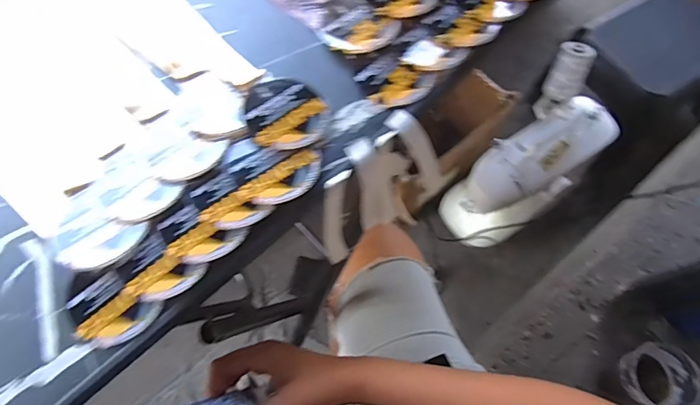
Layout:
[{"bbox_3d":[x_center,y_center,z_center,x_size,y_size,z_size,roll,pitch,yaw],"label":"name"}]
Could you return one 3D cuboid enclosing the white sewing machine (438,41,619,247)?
[{"bbox_3d":[0.377,-0.084,0.969,0.182,0.273,0.350,41,72,13],"label":"white sewing machine"}]

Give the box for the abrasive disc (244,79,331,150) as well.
[{"bbox_3d":[-0.055,-0.078,0.399,0.068,0.005,0.072,3,60,-6],"label":"abrasive disc"}]

